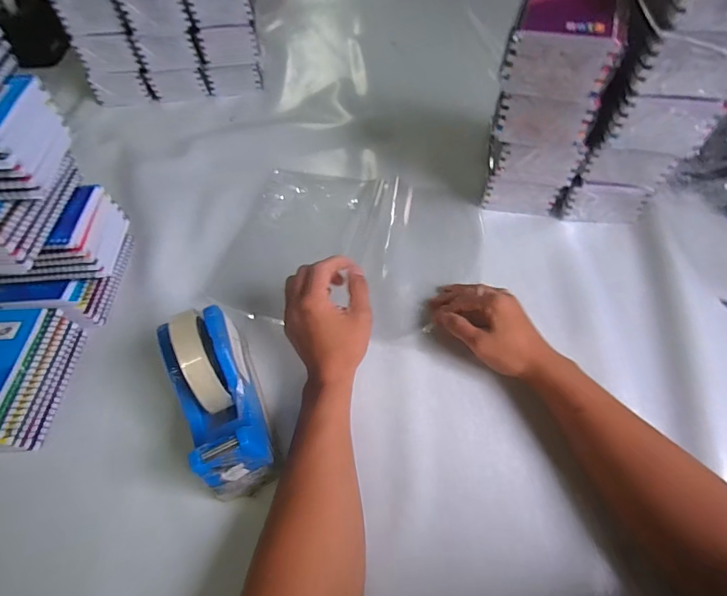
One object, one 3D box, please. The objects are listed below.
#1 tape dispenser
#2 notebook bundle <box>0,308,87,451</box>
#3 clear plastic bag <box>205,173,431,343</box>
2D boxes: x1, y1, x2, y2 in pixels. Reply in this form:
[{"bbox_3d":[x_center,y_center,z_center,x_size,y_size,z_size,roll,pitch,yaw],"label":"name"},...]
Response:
[{"bbox_3d":[-0.127,0.082,0.348,0.055,0.117,0.159,-20,57,-11],"label":"tape dispenser"},{"bbox_3d":[-0.358,0.082,0.395,0.095,0.064,0.138,-1,56,3],"label":"notebook bundle"},{"bbox_3d":[-0.046,-0.073,0.517,0.254,0.018,0.245,5,58,11],"label":"clear plastic bag"}]

